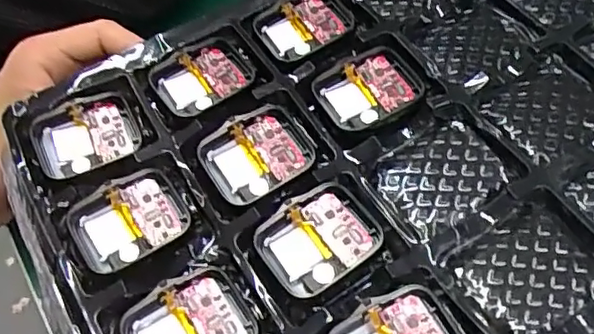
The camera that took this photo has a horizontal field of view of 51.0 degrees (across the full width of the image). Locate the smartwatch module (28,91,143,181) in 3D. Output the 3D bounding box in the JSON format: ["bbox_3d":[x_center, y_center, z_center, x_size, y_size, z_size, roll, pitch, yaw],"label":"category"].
[{"bbox_3d":[-0.090,-0.014,0.266,0.042,0.006,0.035,-25,58,-15],"label":"smartwatch module"}]

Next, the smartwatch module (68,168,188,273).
[{"bbox_3d":[-0.066,0.020,0.243,0.044,0.005,0.033,-27,58,-16],"label":"smartwatch module"}]

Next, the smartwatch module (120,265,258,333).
[{"bbox_3d":[-0.038,0.058,0.222,0.044,0.010,0.035,-25,58,-15],"label":"smartwatch module"}]

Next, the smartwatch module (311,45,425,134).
[{"bbox_3d":[0.031,-0.035,0.271,0.043,0.008,0.036,-25,58,-15],"label":"smartwatch module"}]

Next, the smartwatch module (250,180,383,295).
[{"bbox_3d":[0.009,0.026,0.234,0.043,0.005,0.035,-28,58,-17],"label":"smartwatch module"}]

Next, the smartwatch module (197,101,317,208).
[{"bbox_3d":[-0.015,-0.006,0.256,0.043,0.007,0.036,-28,58,-17],"label":"smartwatch module"}]

